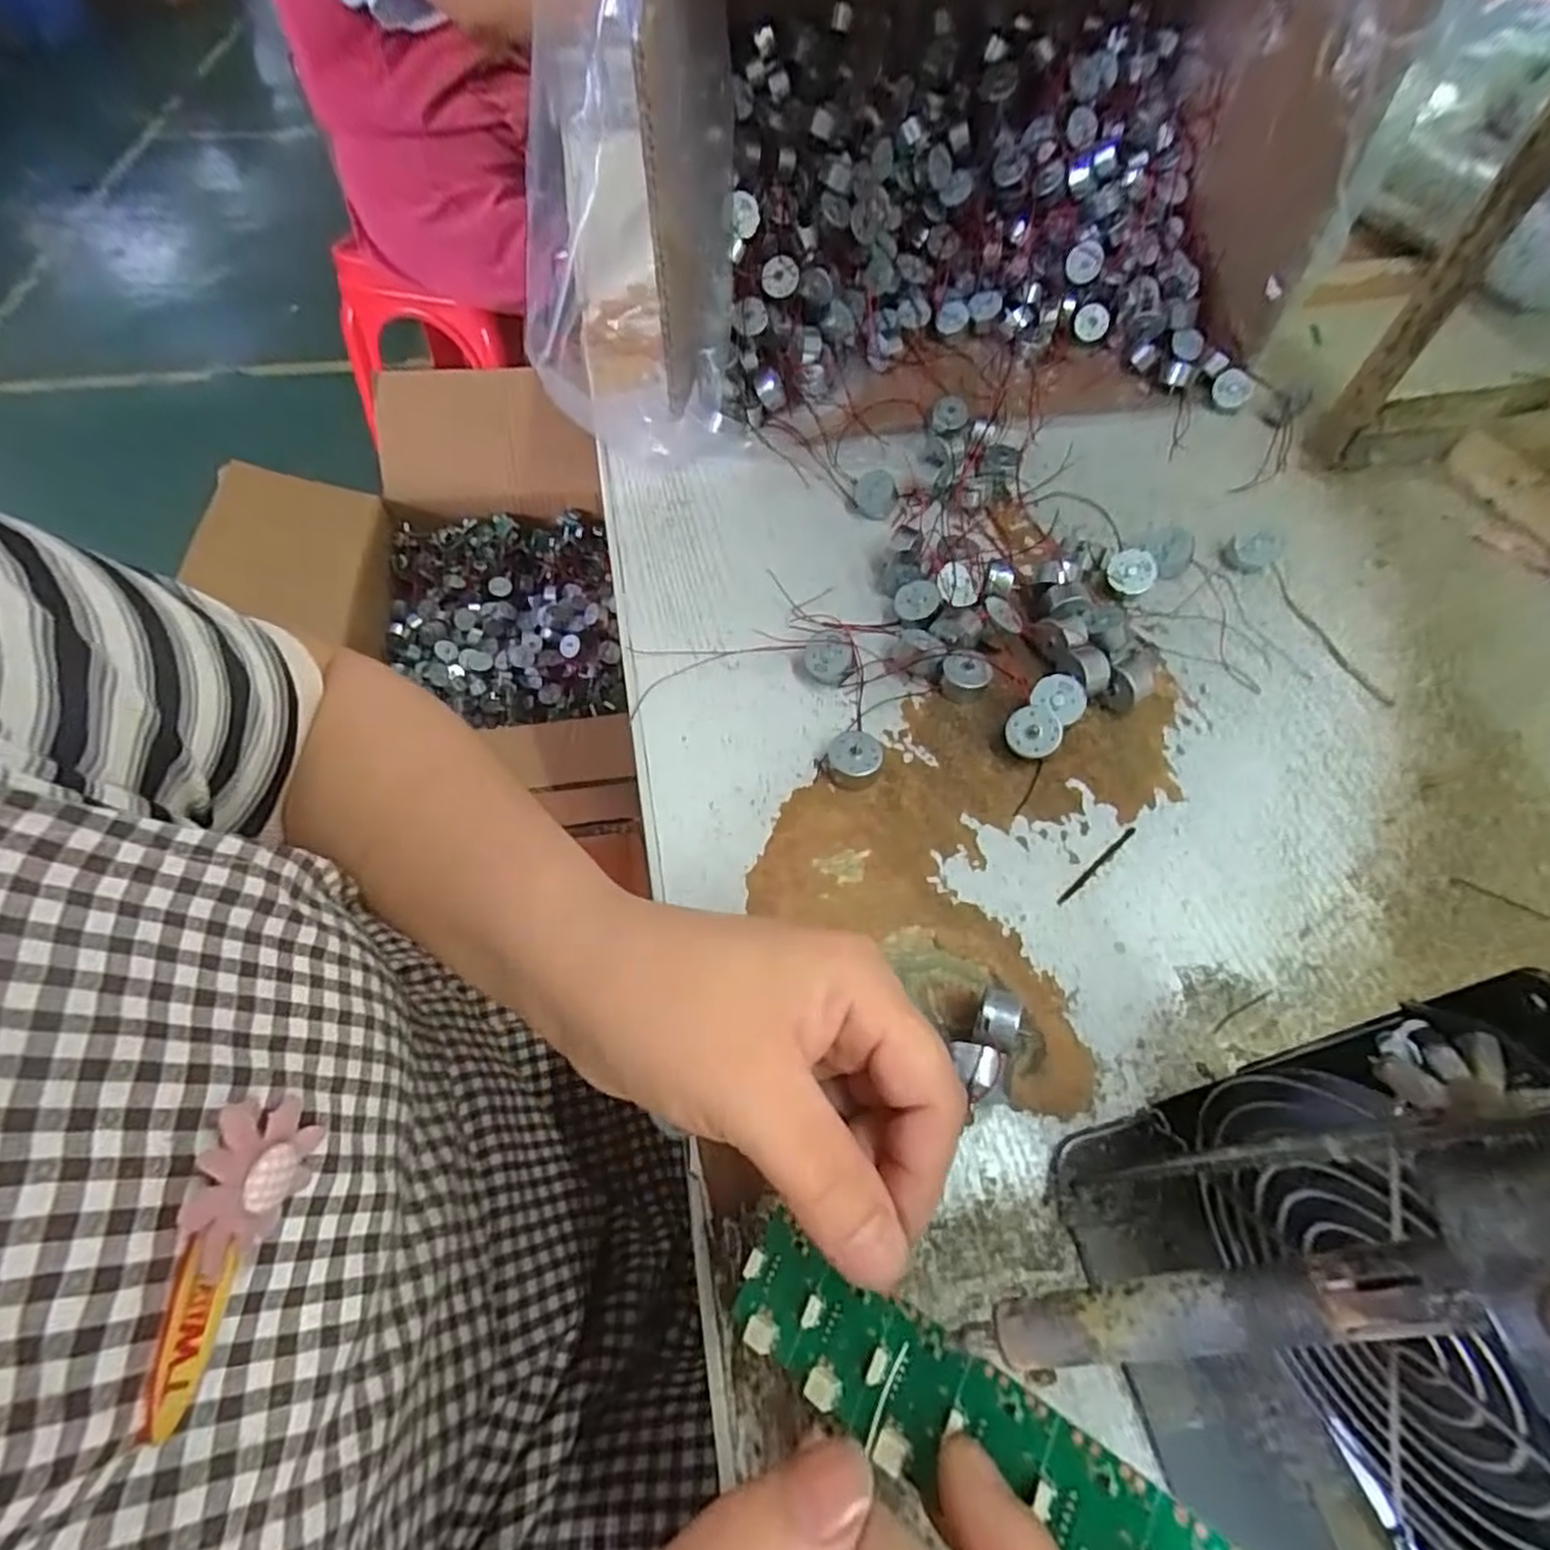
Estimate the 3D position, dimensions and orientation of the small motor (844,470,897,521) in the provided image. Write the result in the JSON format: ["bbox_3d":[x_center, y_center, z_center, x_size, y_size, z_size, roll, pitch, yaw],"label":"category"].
[{"bbox_3d":[0.057,-0.163,0.415,0.025,0.012,0.026,26,105,26],"label":"small motor"}]

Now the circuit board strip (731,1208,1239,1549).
[{"bbox_3d":[0.047,0.149,0.154,0.136,0.008,0.029,14,55,36],"label":"circuit board strip"}]

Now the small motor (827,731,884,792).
[{"bbox_3d":[0.036,-0.006,0.318,0.024,0.015,0.021,1,57,0],"label":"small motor"}]

